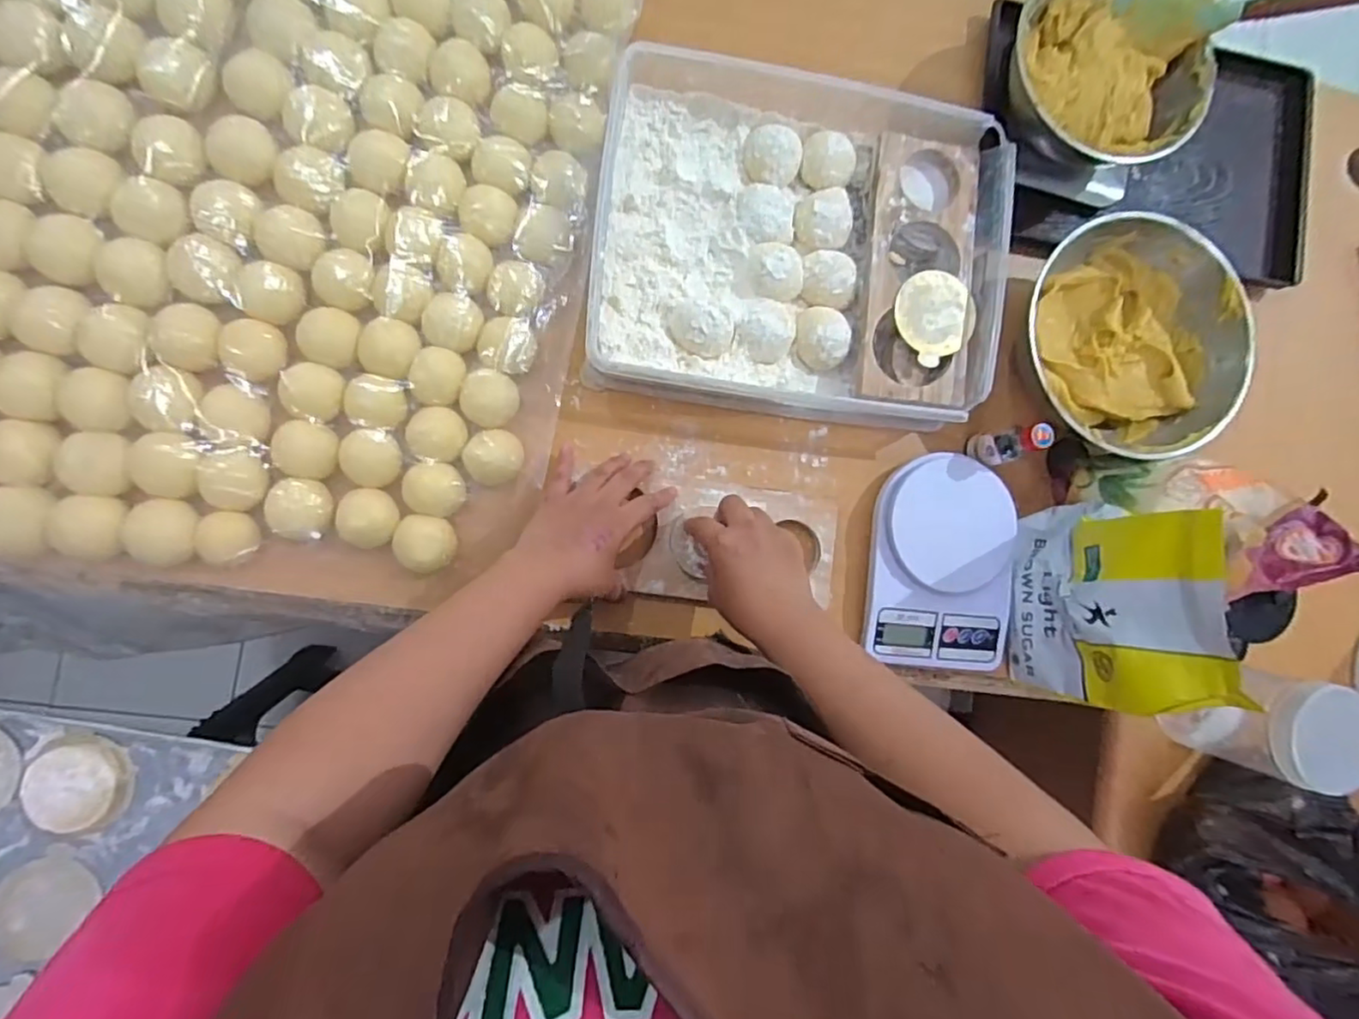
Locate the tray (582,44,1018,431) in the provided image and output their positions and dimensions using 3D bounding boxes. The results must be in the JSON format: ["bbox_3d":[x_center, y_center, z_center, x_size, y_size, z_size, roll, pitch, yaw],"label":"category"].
[{"bbox_3d":[0.115,-0.258,0.571,0.370,0.059,0.334,7,87,-8],"label":"tray"}]

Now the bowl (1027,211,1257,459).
[{"bbox_3d":[0.419,-0.165,0.593,0.216,0.077,0.193,38,83,-5],"label":"bowl"}]

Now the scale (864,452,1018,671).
[{"bbox_3d":[0.248,0.050,0.590,0.136,0.040,0.195,6,87,-8],"label":"scale"}]

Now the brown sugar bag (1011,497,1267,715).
[{"bbox_3d":[0.352,0.077,0.506,0.043,0.175,0.160,0,88,-8],"label":"brown sugar bag"}]

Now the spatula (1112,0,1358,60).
[{"bbox_3d":[0.530,-0.433,0.522,0.276,0.035,0.046,12,85,29],"label":"spatula"}]

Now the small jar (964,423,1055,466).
[{"bbox_3d":[0.298,-0.058,0.574,0.023,0.100,0.030,-12,90,-8],"label":"small jar"}]

